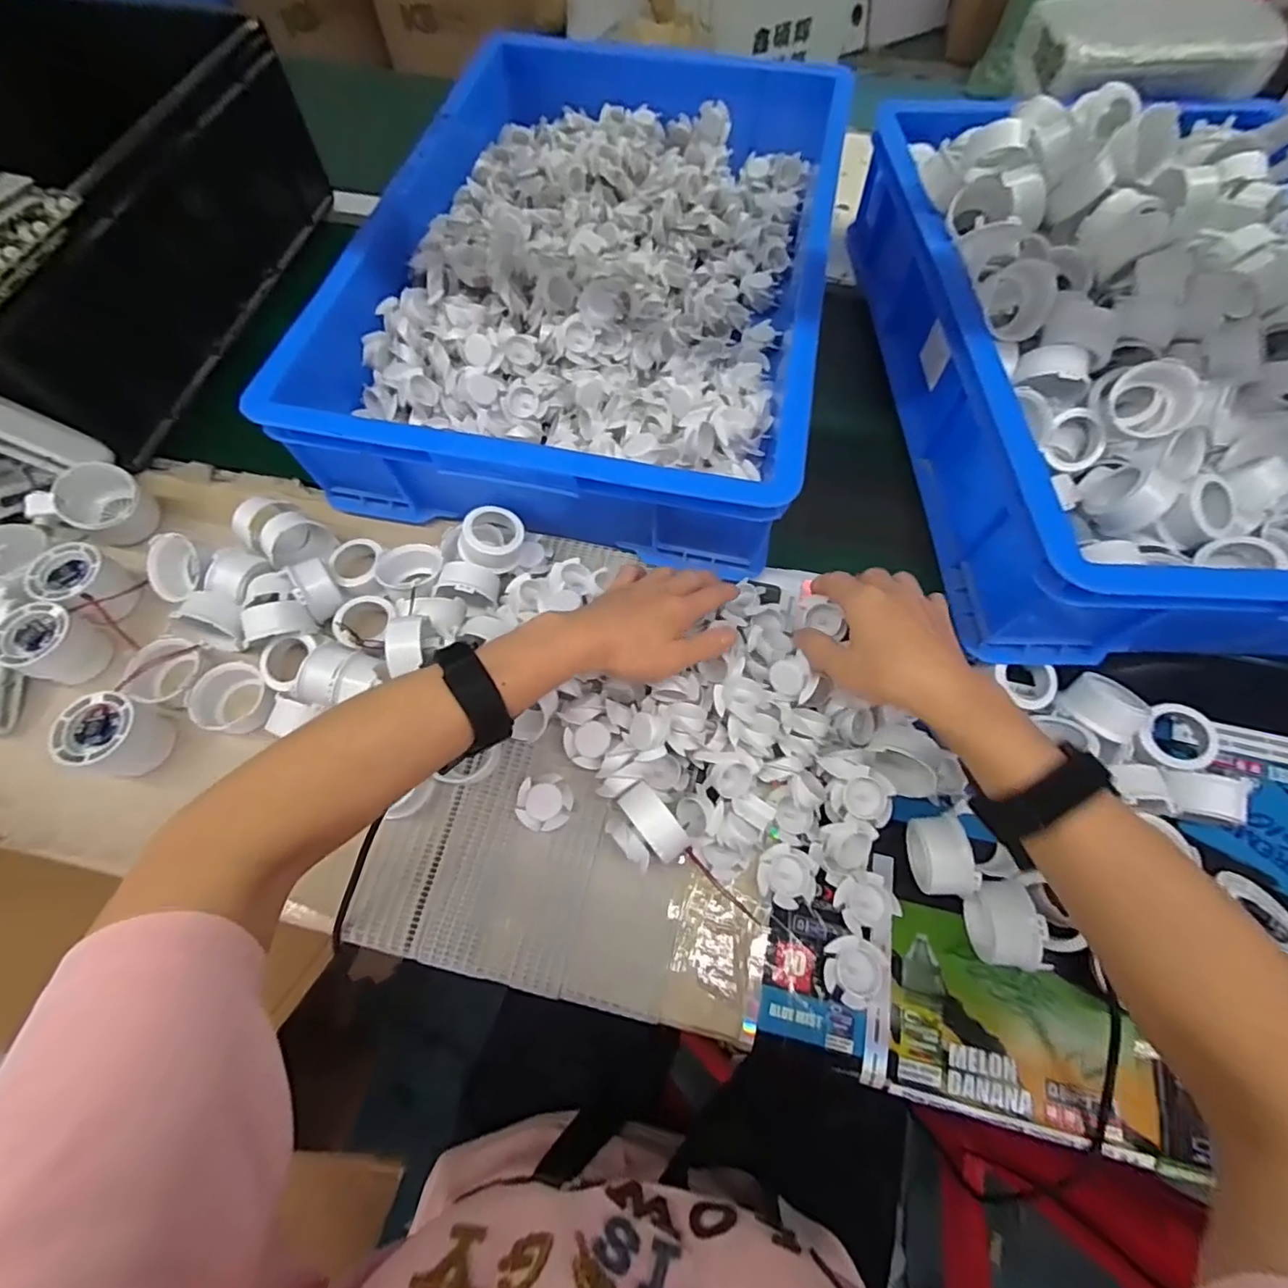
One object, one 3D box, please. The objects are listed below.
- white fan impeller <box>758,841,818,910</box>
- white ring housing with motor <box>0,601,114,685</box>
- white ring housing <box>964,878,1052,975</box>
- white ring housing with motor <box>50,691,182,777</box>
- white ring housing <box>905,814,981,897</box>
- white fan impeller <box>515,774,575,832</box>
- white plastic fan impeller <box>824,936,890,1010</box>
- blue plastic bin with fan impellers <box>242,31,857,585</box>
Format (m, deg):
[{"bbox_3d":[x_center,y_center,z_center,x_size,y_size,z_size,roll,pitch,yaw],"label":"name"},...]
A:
[{"bbox_3d":[0.099,0.161,0.396,0.040,0.012,0.038,0,66,0],"label":"white fan impeller"},{"bbox_3d":[-0.463,0.001,0.449,0.055,0.045,0.053,14,67,6],"label":"white ring housing with motor"},{"bbox_3d":[0.226,0.179,0.365,0.031,0.048,0.049,-1,66,0],"label":"white ring housing"},{"bbox_3d":[-0.383,0.068,0.420,0.049,0.049,0.051,0,66,0],"label":"white ring housing with motor"},{"bbox_3d":[0.195,0.140,0.379,0.028,0.041,0.049,-7,66,-3],"label":"white ring housing"},{"bbox_3d":[-0.072,0.117,0.420,0.040,0.010,0.039,0,66,0],"label":"white fan impeller"},{"bbox_3d":[0.136,0.212,0.373,0.036,0.014,0.038,0,66,0],"label":"white plastic fan impeller"},{"bbox_3d":[-0.045,-0.376,0.571,0.426,0.111,0.610,11,67,5],"label":"blue plastic bin with fan impellers"}]

